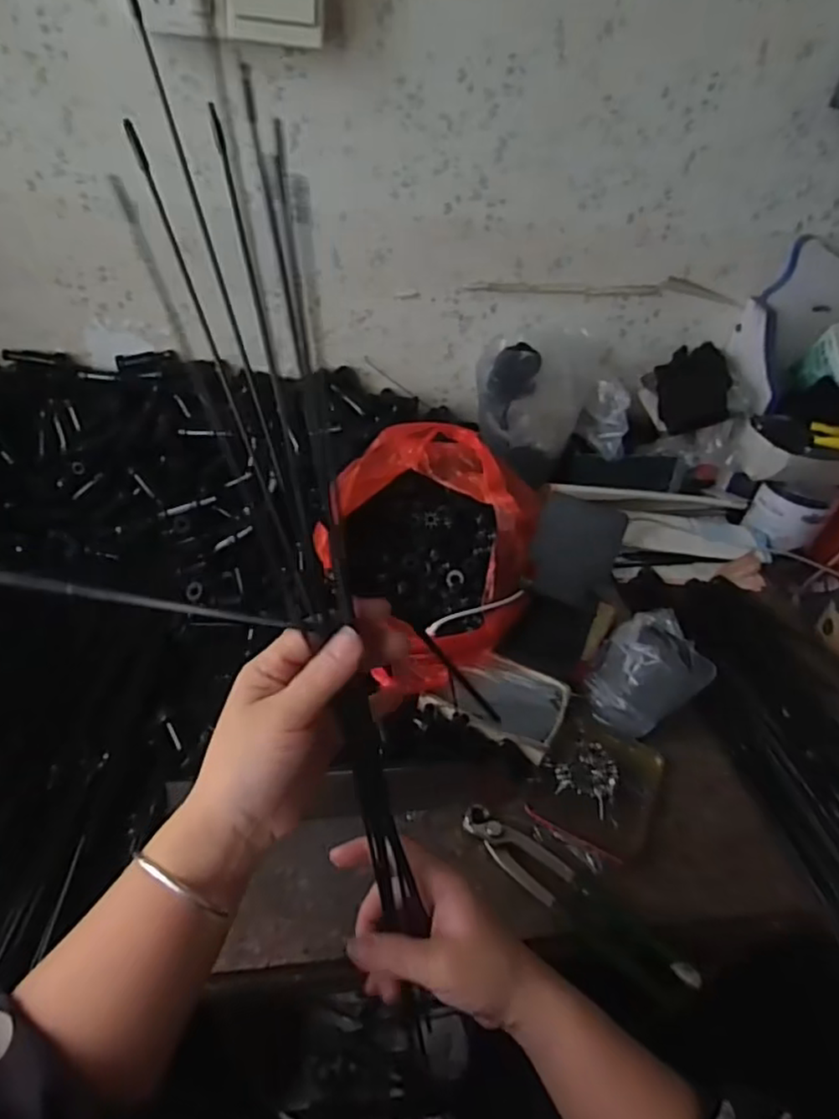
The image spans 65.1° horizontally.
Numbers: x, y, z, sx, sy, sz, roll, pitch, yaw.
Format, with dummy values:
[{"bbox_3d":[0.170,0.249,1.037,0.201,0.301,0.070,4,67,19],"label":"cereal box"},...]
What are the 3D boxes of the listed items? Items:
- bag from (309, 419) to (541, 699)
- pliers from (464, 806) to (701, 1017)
[{"bbox_3d":[0.005,-0.013,0.663,0.211,0.117,0.234,-18,49,-25],"label":"bag"},{"bbox_3d":[0.119,0.263,0.513,0.198,0.016,0.045,34,49,26],"label":"pliers"}]

